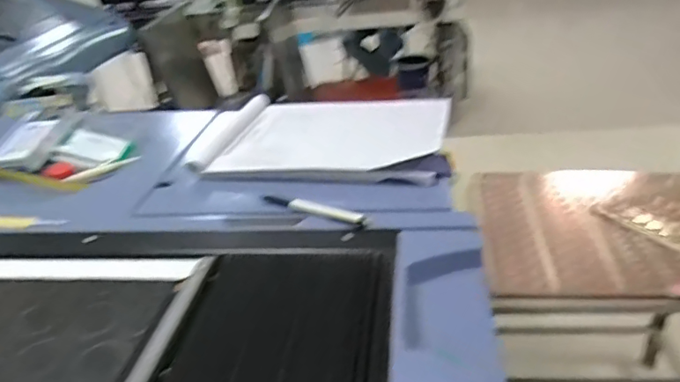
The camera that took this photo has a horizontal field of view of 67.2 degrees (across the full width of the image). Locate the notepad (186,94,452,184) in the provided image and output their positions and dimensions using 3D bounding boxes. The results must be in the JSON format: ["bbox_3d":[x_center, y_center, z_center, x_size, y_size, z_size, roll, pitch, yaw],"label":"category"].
[{"bbox_3d":[-0.028,-0.073,0.682,0.320,0.026,0.217,3,32,15],"label":"notepad"}]

